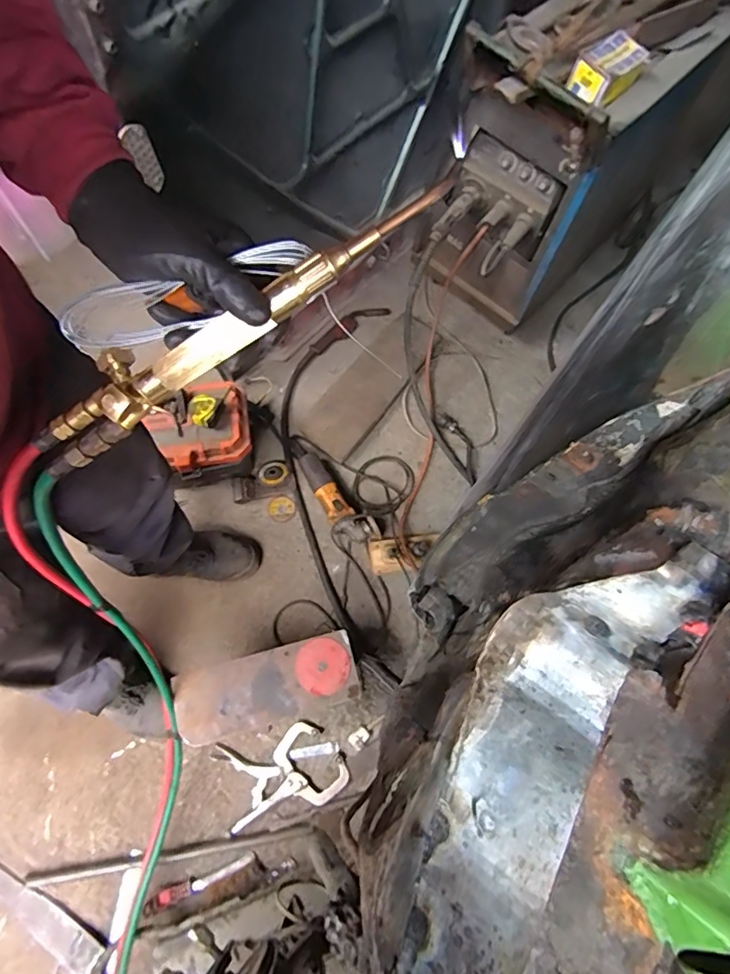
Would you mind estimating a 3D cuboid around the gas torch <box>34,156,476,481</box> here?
[{"bbox_3d":[-0.109,-0.124,0.390,0.386,0.043,0.052,-29,72,11],"label":"gas torch"}]

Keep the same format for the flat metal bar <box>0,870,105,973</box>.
[{"bbox_3d":[-0.677,0.793,0.994,0.407,0.017,0.060,30,70,8],"label":"flat metal bar"}]

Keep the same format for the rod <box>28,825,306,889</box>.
[{"bbox_3d":[-0.388,0.738,1.033,0.560,0.019,0.026,-6,70,-6],"label":"rod"}]

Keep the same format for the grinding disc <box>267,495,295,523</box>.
[{"bbox_3d":[-0.210,0.056,1.309,0.065,0.012,0.068,1,69,-3],"label":"grinding disc"}]

